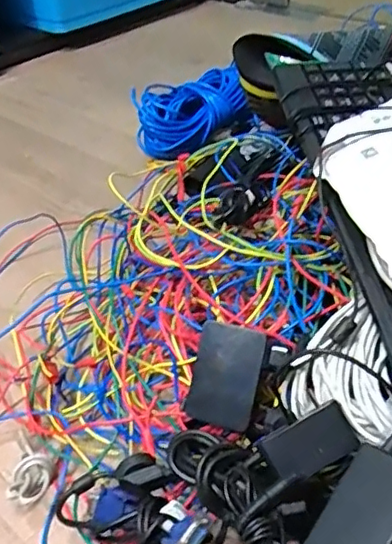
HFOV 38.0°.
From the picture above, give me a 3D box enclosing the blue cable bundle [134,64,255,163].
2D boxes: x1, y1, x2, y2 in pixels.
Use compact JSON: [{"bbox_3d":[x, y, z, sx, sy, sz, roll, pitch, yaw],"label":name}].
[{"bbox_3d":[-0.002,-0.283,1.055,0.219,0.130,0.103,-28,45,-27],"label":"blue cable bundle"}]

